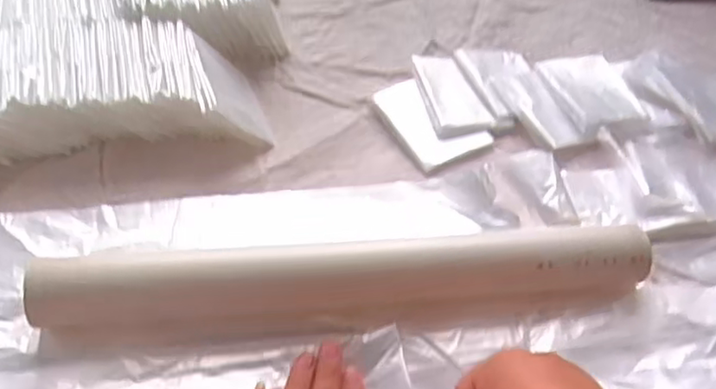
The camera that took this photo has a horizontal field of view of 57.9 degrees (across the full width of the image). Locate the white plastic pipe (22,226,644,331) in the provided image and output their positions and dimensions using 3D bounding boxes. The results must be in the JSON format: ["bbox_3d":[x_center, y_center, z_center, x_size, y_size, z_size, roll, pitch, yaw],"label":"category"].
[{"bbox_3d":[-0.002,0.044,0.385,0.349,0.042,0.045,-3,50,-8],"label":"white plastic pipe"}]

